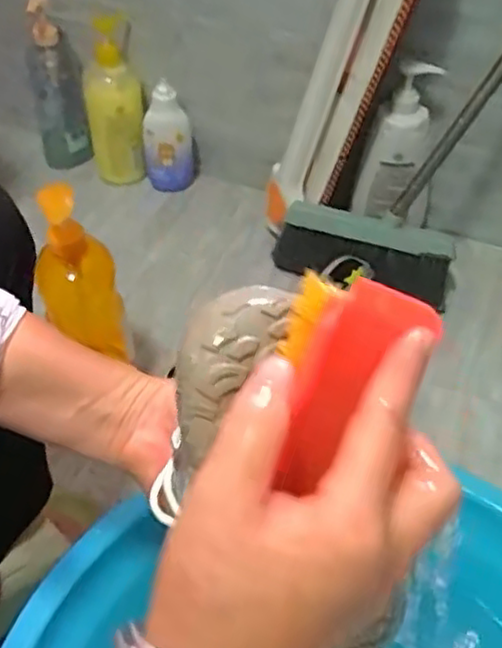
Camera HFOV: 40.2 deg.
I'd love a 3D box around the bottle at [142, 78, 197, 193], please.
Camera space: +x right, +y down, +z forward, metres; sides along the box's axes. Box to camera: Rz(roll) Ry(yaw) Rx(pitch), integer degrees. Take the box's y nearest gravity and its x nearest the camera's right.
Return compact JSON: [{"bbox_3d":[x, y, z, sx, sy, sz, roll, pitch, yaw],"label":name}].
[{"bbox_3d":[-0.130,-0.285,1.074,0.080,0.183,0.055,-5,47,-5],"label":"bottle"}]

